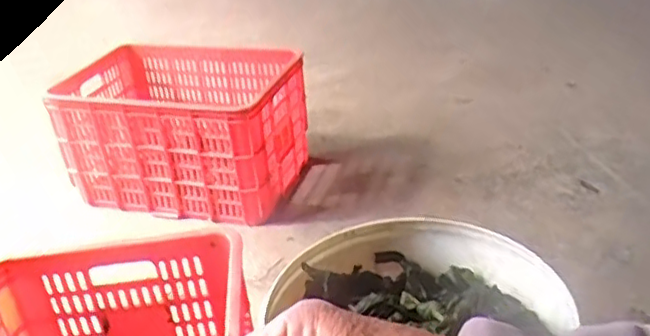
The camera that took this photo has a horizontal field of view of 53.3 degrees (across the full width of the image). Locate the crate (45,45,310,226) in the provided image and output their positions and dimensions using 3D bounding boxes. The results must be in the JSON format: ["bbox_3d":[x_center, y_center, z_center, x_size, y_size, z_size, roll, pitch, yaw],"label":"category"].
[{"bbox_3d":[-0.343,-0.100,1.615,0.543,0.286,0.390,6,31,16],"label":"crate"}]

